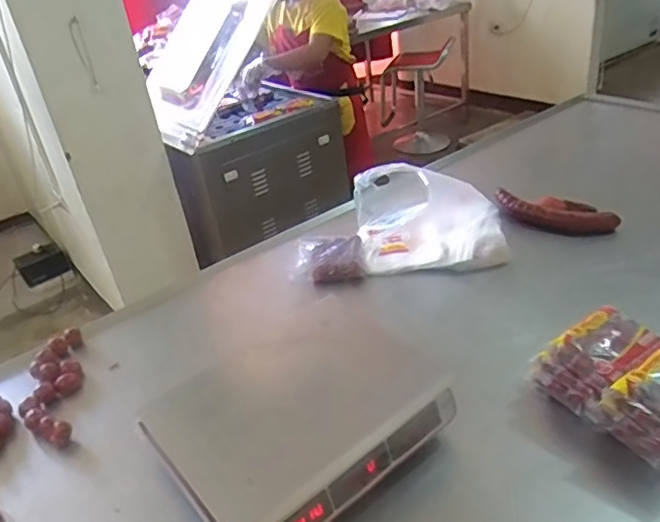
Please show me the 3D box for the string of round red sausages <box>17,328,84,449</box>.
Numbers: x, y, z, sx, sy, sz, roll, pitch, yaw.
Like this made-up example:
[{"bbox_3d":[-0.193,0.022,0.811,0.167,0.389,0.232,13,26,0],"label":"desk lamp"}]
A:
[{"bbox_3d":[-0.475,0.215,1.007,0.086,0.035,0.277,-13,32,-8],"label":"string of round red sausages"}]

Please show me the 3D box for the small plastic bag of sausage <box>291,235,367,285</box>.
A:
[{"bbox_3d":[-0.003,-0.007,1.225,0.151,0.040,0.140,-5,32,4],"label":"small plastic bag of sausage"}]

